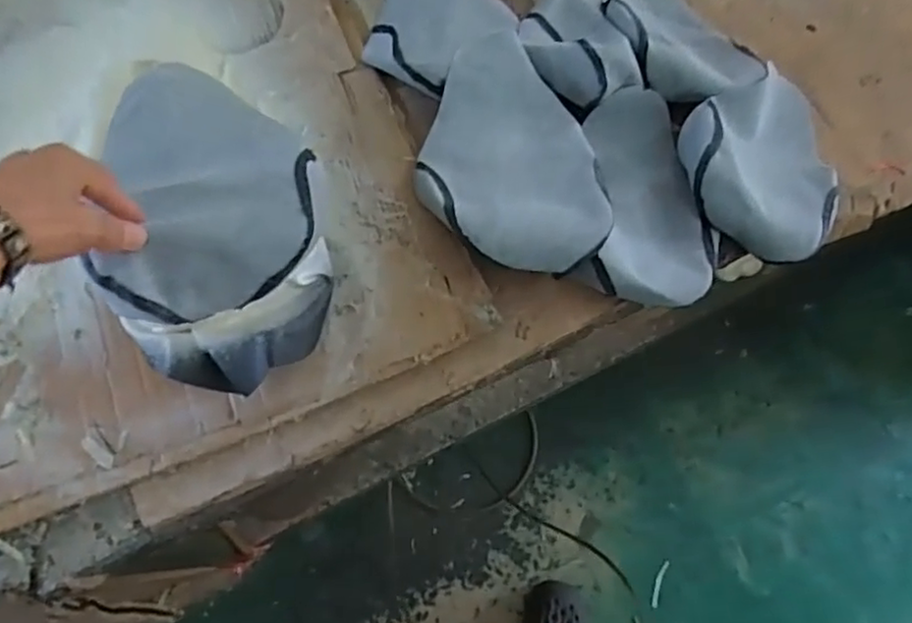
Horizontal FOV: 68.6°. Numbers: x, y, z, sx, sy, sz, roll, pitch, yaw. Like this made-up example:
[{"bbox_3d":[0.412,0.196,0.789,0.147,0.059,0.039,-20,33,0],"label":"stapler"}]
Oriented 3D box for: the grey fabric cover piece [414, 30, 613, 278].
[{"bbox_3d":[0.060,-0.183,0.727,0.192,0.069,0.288,-1,71,-2],"label":"grey fabric cover piece"}]

